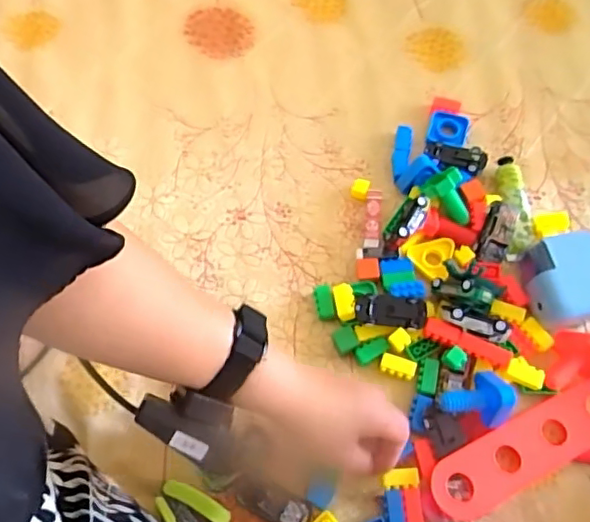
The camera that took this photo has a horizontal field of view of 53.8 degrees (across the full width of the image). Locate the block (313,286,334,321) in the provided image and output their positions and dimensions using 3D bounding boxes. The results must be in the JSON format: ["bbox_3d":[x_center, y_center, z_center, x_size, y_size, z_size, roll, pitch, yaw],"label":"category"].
[{"bbox_3d":[0.028,0.040,0.567,0.016,0.018,0.032,-6,68,-2],"label":"block"}]

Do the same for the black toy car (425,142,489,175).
[{"bbox_3d":[0.174,-0.110,0.634,0.065,0.021,0.034,12,68,5],"label":"black toy car"}]

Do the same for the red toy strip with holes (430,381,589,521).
[{"bbox_3d":[0.206,0.162,0.508,0.194,0.017,0.052,-25,70,-10],"label":"red toy strip with holes"}]

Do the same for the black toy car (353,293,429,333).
[{"bbox_3d":[0.091,0.049,0.546,0.067,0.023,0.030,9,68,4],"label":"black toy car"}]

